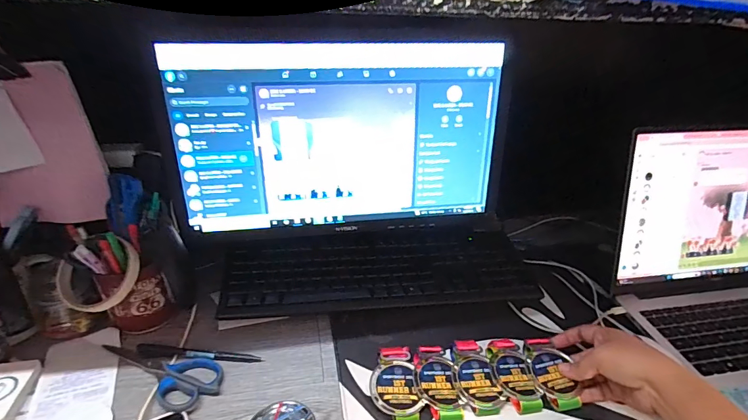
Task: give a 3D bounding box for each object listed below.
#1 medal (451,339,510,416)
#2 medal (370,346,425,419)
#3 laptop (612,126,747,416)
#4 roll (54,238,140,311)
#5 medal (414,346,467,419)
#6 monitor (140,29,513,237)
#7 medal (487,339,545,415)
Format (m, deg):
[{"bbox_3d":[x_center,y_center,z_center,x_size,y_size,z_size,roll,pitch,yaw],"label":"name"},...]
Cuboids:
[{"bbox_3d":[0.115,0.192,0.462,0.050,0.020,0.085,-4,32,-10],"label":"medal"},{"bbox_3d":[0.022,0.195,0.449,0.052,0.022,0.083,-3,32,-7],"label":"medal"},{"bbox_3d":[0.551,0.075,0.493,0.366,0.218,0.334,-3,31,-9],"label":"laptop"},{"bbox_3d":[-0.316,0.079,0.459,0.090,0.073,0.028,-15,-4,-4],"label":"roll"},{"bbox_3d":[0.072,0.196,0.451,0.049,0.023,0.082,-2,32,-6],"label":"medal"},{"bbox_3d":[-0.039,-0.089,0.530,0.438,0.250,0.057,-3,31,-9],"label":"monitor"},{"bbox_3d":[0.160,0.191,0.465,0.045,0.018,0.087,-1,32,-5],"label":"medal"}]

